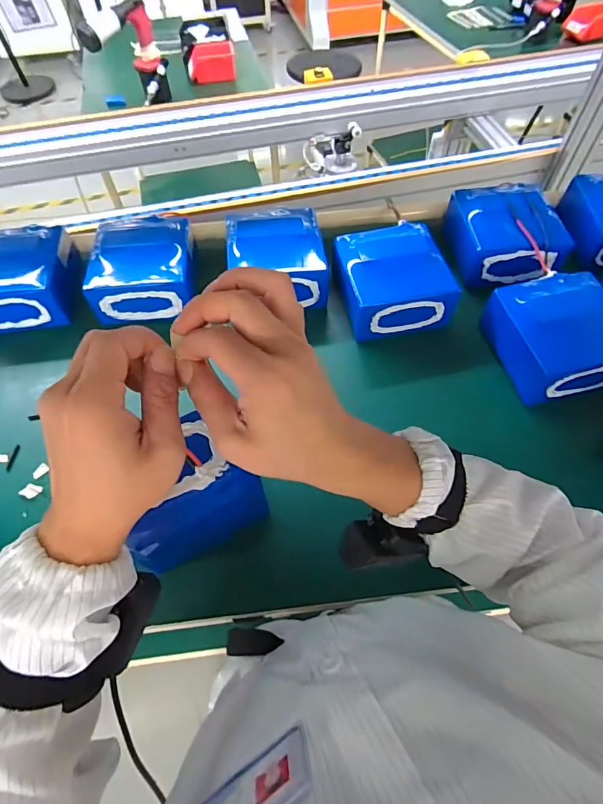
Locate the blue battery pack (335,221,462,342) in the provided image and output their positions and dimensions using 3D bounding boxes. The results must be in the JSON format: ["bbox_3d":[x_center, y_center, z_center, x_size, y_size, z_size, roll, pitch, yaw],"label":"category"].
[{"bbox_3d":[0.131,-0.178,0.626,0.152,0.076,0.150,-7,59,-3],"label":"blue battery pack"}]

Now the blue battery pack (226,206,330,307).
[{"bbox_3d":[-0.039,-0.218,0.658,0.141,0.092,0.152,-6,59,-2],"label":"blue battery pack"}]

